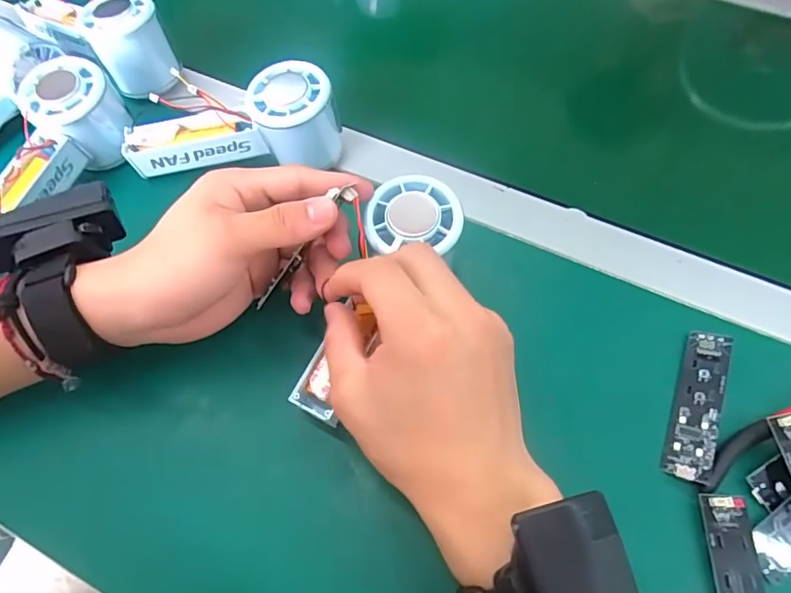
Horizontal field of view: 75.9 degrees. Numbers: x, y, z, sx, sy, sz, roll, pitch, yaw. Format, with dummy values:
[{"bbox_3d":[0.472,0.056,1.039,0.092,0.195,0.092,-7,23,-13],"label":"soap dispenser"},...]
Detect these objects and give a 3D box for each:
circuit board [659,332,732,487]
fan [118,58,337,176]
[{"bbox_3d":[0.175,0.061,0.293,0.023,0.004,0.090,12,64,29],"label":"circuit board"},{"bbox_3d":[-0.116,-0.124,0.361,0.150,0.056,0.053,0,63,1],"label":"fan"}]

